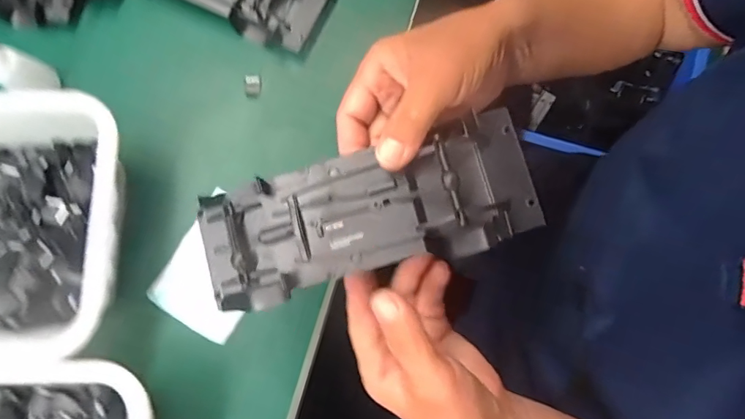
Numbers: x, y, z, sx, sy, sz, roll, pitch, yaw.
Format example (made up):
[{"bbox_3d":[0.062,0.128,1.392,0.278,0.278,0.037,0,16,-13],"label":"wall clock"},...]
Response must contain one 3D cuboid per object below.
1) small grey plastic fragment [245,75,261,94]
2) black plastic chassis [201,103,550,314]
[{"bbox_3d":[-0.102,-0.106,0.396,0.014,0.005,0.016,1,80,0],"label":"small grey plastic fragment"},{"bbox_3d":[-0.006,0.002,0.269,0.191,0.028,0.071,-15,80,5],"label":"black plastic chassis"}]

